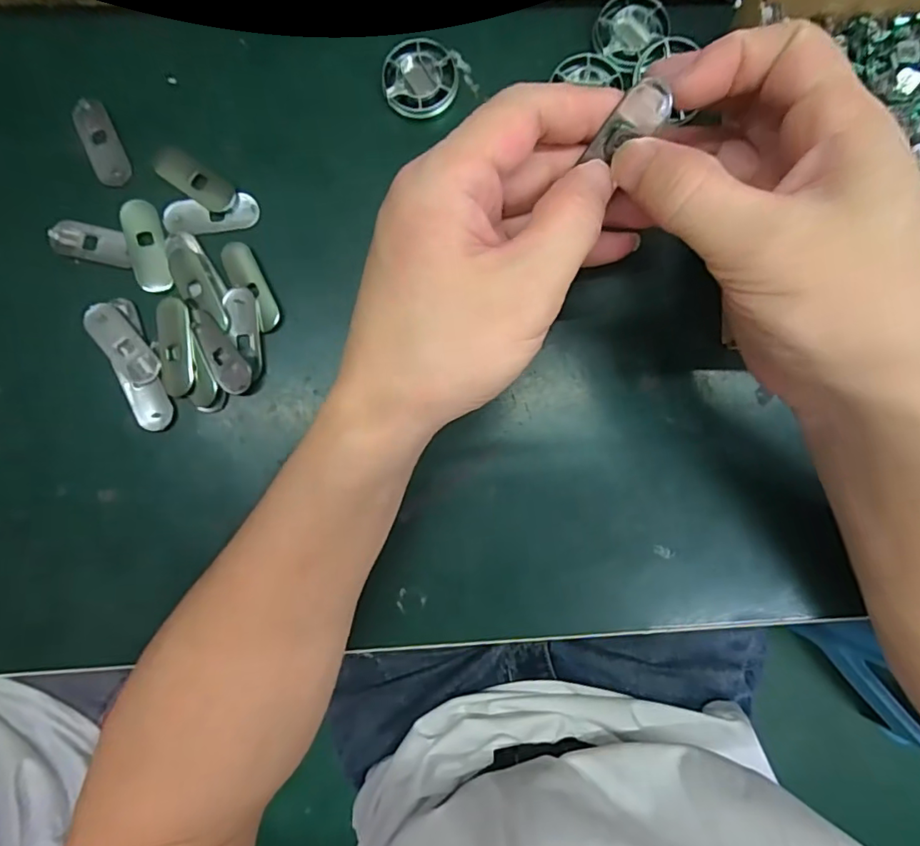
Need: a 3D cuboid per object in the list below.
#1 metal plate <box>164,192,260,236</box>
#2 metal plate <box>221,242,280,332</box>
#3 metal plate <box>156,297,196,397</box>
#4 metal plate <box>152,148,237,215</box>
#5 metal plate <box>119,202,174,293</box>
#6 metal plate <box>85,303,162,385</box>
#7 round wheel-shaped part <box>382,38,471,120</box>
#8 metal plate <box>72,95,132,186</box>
[{"bbox_3d":[-0.132,-0.110,0.282,0.048,0.004,0.018,-8,87,1],"label":"metal plate"},{"bbox_3d":[-0.110,-0.072,0.279,0.017,0.004,0.052,-28,87,0],"label":"metal plate"},{"bbox_3d":[-0.147,-0.040,0.276,0.019,0.004,0.051,-9,87,1],"label":"metal plate"},{"bbox_3d":[-0.140,-0.129,0.282,0.048,0.004,0.018,34,89,3],"label":"metal plate"},{"bbox_3d":[-0.165,-0.093,0.280,0.018,0.004,0.050,-15,87,1],"label":"metal plate"},{"bbox_3d":[-0.176,-0.042,0.276,0.018,0.004,0.049,-41,87,-1],"label":"metal plate"},{"bbox_3d":[-0.018,-0.180,0.281,0.042,0.010,0.038,1,87,1],"label":"round wheel-shaped part"},{"bbox_3d":[-0.193,-0.150,0.286,0.019,0.004,0.050,-26,87,0],"label":"metal plate"}]

